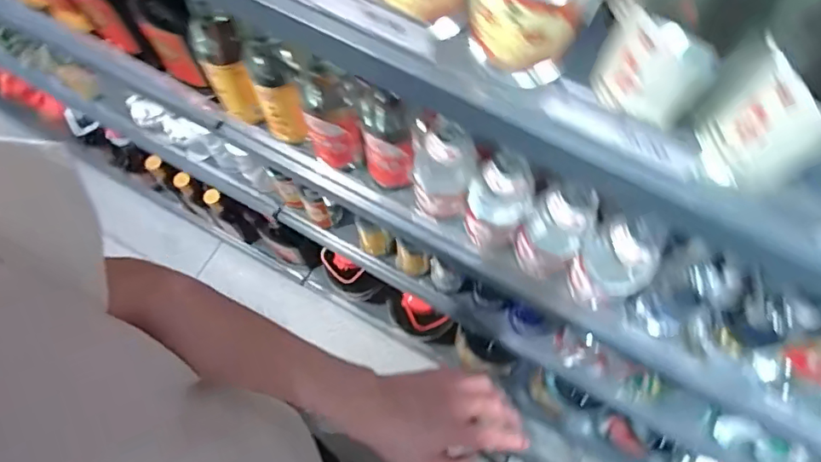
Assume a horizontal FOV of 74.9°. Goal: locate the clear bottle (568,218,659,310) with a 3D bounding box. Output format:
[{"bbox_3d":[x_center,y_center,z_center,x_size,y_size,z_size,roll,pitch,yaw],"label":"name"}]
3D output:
[{"bbox_3d":[0.222,0.041,0.600,0.058,0.147,0.060,0,71,1],"label":"clear bottle"}]

